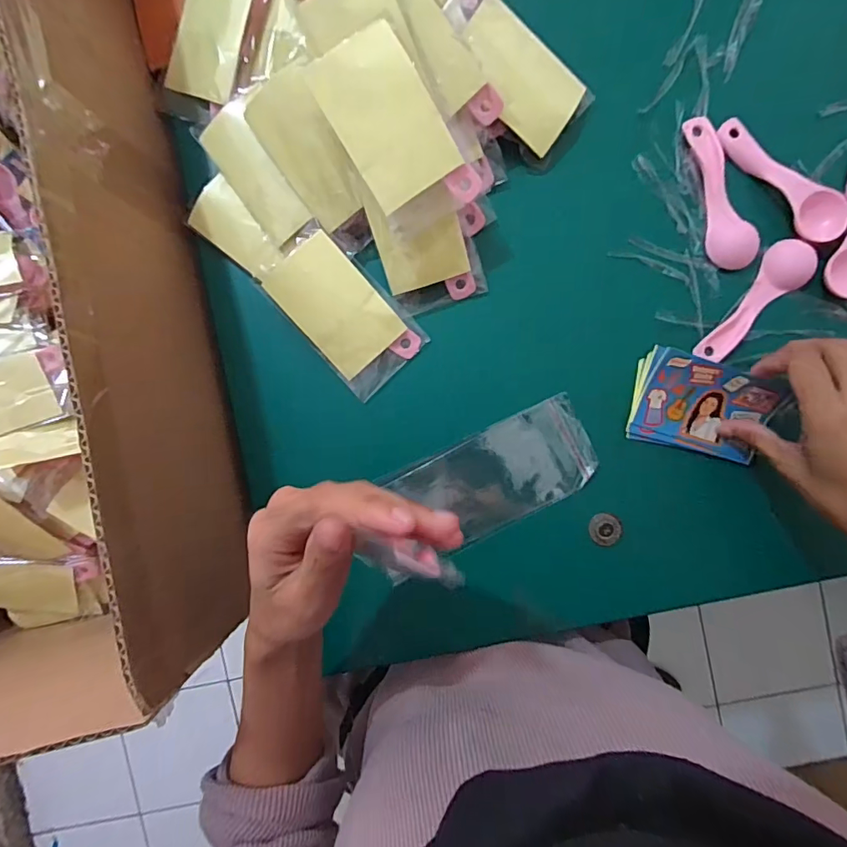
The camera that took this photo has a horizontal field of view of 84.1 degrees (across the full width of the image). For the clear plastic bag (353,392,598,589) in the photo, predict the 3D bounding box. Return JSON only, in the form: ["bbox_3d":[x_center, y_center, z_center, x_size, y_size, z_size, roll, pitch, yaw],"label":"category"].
[{"bbox_3d":[0.038,0.056,0.358,0.191,0.017,0.087,-30,90,5],"label":"clear plastic bag"}]

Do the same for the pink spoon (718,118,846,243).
[{"bbox_3d":[0.263,-0.181,0.343,0.033,0.012,0.112,-42,89,4],"label":"pink spoon"}]

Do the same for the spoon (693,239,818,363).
[{"bbox_3d":[0.245,-0.088,0.346,0.031,0.009,0.107,40,94,1],"label":"spoon"}]

